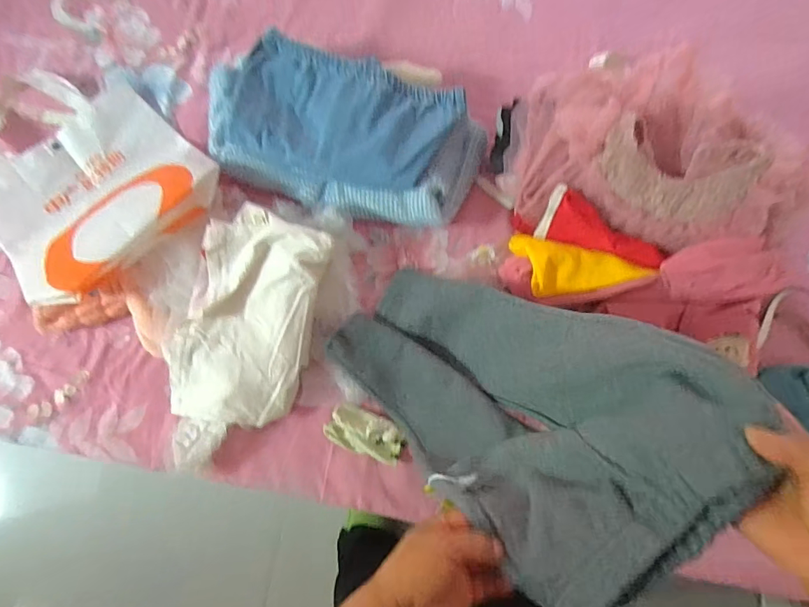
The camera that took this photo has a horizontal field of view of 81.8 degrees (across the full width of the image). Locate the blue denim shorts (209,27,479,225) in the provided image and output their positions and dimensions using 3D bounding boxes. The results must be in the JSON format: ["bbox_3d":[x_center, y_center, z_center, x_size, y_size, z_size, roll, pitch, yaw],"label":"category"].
[{"bbox_3d":[-0.108,-0.263,0.736,0.450,0.102,0.221,16,77,3],"label":"blue denim shorts"}]

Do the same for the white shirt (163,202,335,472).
[{"bbox_3d":[-0.231,0.051,0.657,0.183,0.027,0.356,21,87,-3],"label":"white shirt"}]

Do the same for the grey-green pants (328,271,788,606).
[{"bbox_3d":[0.090,0.100,0.511,0.231,0.488,0.131,-46,116,-10],"label":"grey-green pants"}]

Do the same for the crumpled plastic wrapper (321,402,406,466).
[{"bbox_3d":[-0.055,0.186,0.668,0.116,0.039,0.060,19,77,4],"label":"crumpled plastic wrapper"}]

